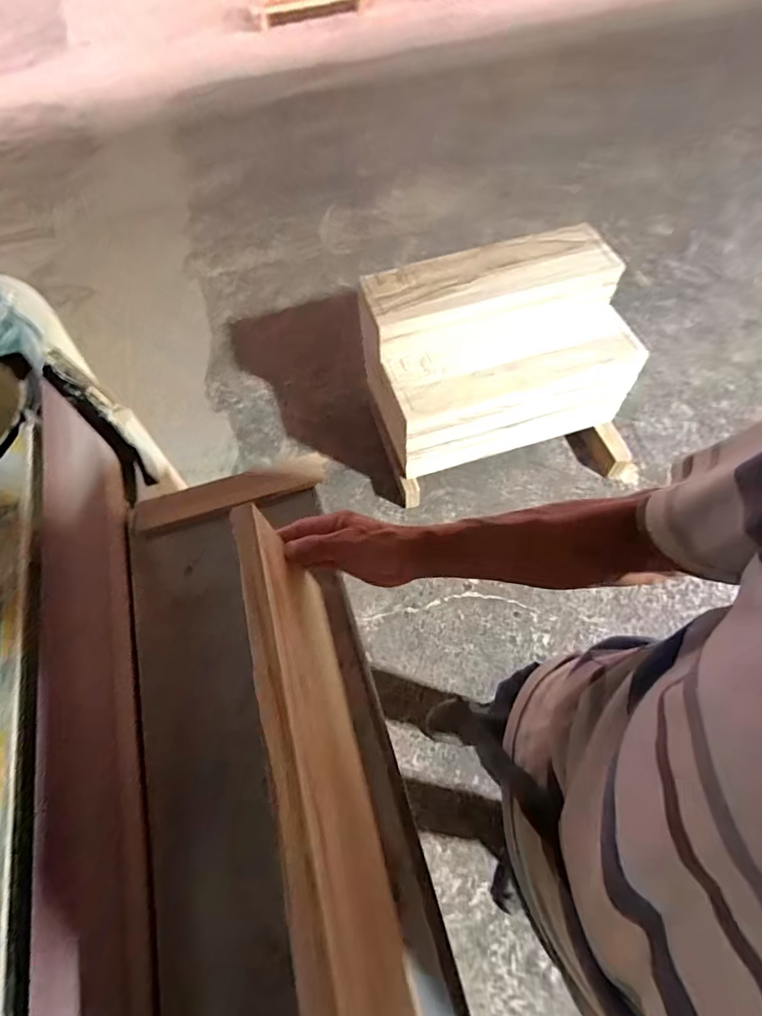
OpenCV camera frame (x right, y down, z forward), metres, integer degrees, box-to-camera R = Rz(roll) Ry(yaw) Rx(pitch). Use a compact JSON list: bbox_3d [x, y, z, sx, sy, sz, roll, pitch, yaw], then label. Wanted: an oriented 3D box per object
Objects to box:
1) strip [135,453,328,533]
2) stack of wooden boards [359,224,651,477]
[{"bbox_3d":[-0.196,-0.021,0.635,0.249,0.022,0.048,-15,61,-5],"label":"strip"},{"bbox_3d":[0.332,-0.444,1.391,0.694,0.456,0.373,-15,61,-5],"label":"stack of wooden boards"}]

